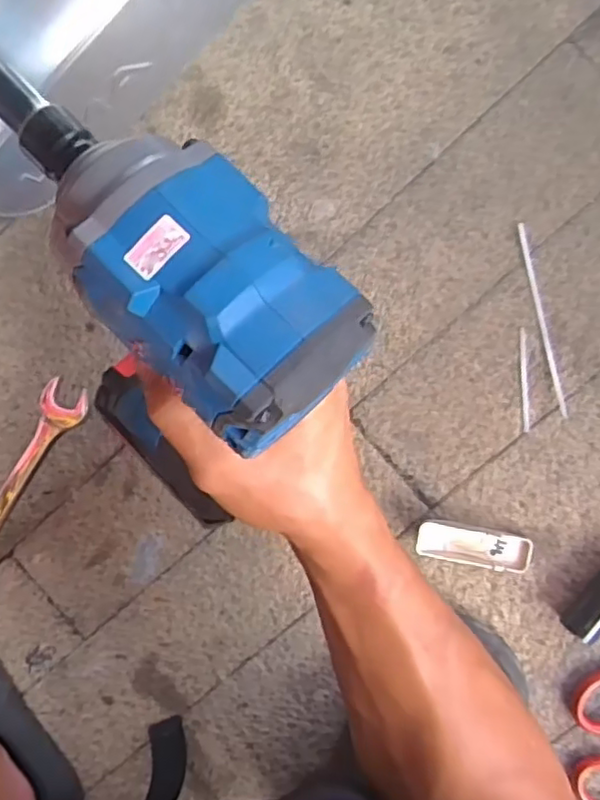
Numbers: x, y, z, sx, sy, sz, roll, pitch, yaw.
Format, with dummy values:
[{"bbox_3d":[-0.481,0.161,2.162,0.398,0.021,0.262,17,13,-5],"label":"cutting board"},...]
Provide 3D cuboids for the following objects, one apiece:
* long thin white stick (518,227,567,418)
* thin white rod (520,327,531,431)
[{"bbox_3d":[0.181,-0.059,0.475,0.005,0.004,0.147,-14,93,8],"label":"long thin white stick"},{"bbox_3d":[0.170,-0.015,0.481,0.005,0.004,0.078,-4,95,7],"label":"thin white rod"}]

